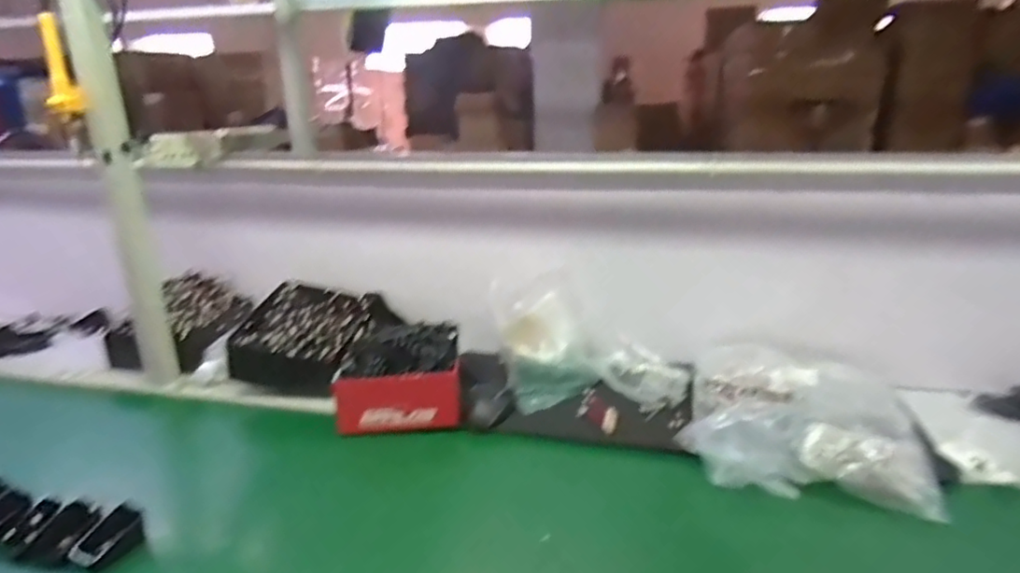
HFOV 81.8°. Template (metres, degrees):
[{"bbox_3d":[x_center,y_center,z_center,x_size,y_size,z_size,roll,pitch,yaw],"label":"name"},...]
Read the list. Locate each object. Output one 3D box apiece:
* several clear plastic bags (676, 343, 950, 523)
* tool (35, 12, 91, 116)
[{"bbox_3d":[0.421,0.190,0.864,0.308,0.090,0.299,5,18,17],"label":"several clear plastic bags"},{"bbox_3d":[-0.689,-0.340,0.904,0.037,0.138,0.037,8,20,26],"label":"tool"}]

